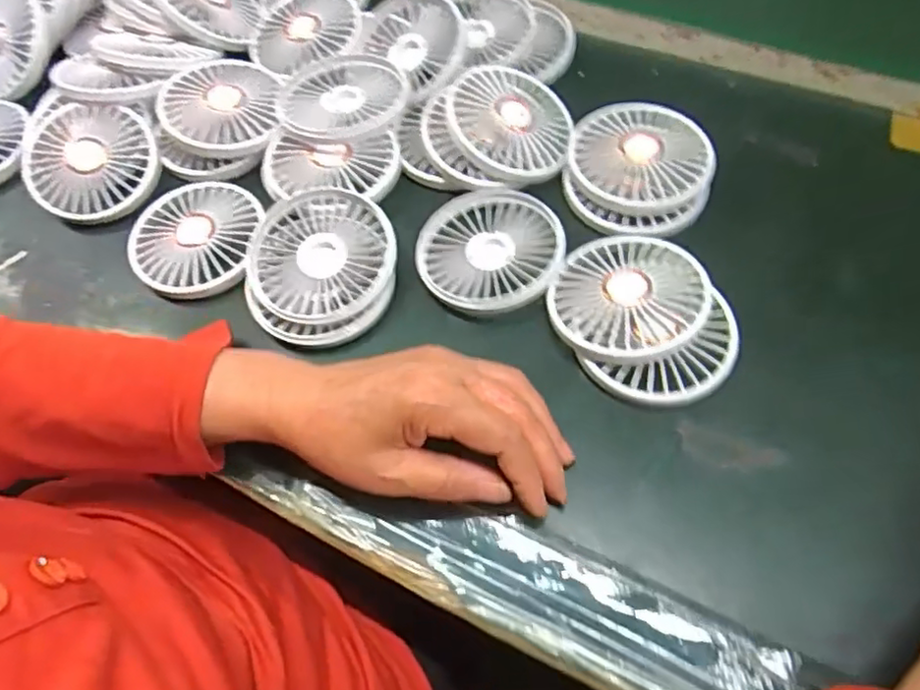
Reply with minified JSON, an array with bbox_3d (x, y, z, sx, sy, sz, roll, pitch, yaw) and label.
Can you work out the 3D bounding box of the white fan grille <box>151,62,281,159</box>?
[{"bbox_3d":[-0.162,-0.167,0.433,0.083,0.012,0.080,-38,65,-16],"label":"white fan grille"}]

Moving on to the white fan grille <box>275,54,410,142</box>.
[{"bbox_3d":[-0.079,-0.168,0.434,0.086,0.011,0.086,-33,64,-13],"label":"white fan grille"}]

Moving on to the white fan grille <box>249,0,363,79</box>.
[{"bbox_3d":[-0.119,-0.239,0.479,0.096,0.010,0.096,-2,61,3],"label":"white fan grille"}]

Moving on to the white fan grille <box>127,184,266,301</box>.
[{"bbox_3d":[-0.171,-0.070,0.414,0.085,0.014,0.082,-2,61,3],"label":"white fan grille"}]

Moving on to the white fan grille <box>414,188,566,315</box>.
[{"bbox_3d":[0.018,-0.058,0.394,0.088,0.014,0.087,-2,61,3],"label":"white fan grille"}]

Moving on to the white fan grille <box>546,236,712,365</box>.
[{"bbox_3d":[0.095,-0.029,0.362,0.083,0.019,0.085,-2,61,3],"label":"white fan grille"}]

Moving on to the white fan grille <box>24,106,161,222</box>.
[{"bbox_3d":[-0.254,-0.125,0.436,0.088,0.009,0.083,0,81,-3],"label":"white fan grille"}]

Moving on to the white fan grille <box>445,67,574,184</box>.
[{"bbox_3d":[0.032,-0.148,0.419,0.081,0.017,0.084,10,66,-12],"label":"white fan grille"}]

